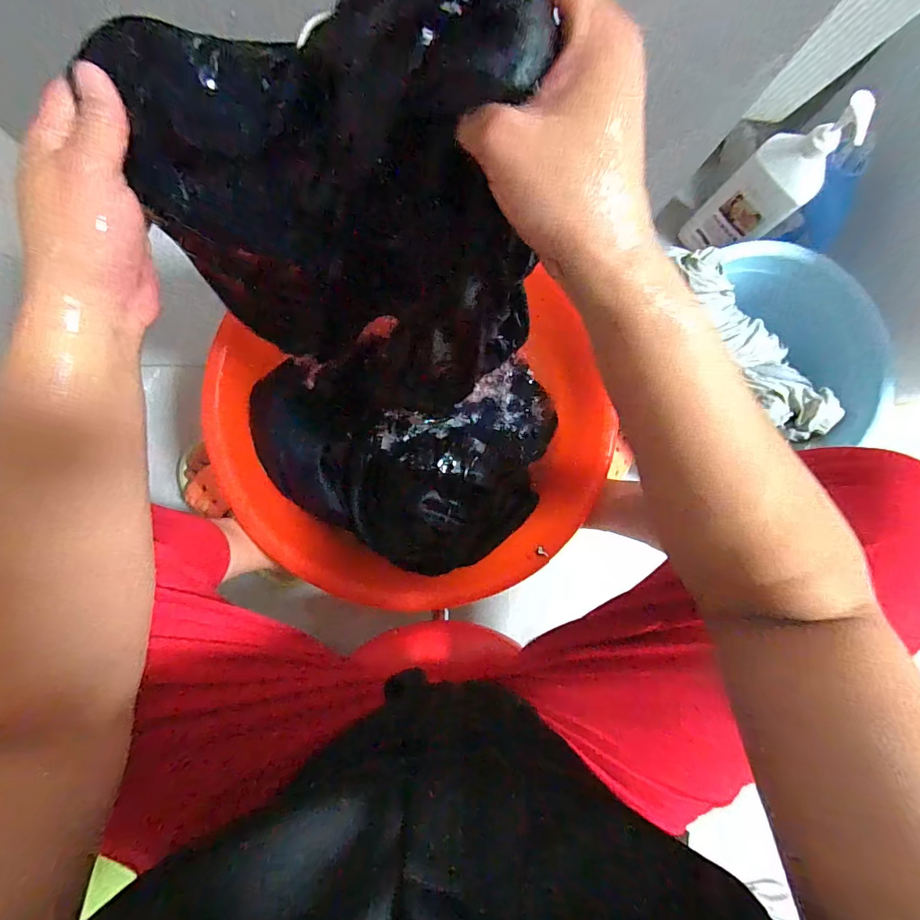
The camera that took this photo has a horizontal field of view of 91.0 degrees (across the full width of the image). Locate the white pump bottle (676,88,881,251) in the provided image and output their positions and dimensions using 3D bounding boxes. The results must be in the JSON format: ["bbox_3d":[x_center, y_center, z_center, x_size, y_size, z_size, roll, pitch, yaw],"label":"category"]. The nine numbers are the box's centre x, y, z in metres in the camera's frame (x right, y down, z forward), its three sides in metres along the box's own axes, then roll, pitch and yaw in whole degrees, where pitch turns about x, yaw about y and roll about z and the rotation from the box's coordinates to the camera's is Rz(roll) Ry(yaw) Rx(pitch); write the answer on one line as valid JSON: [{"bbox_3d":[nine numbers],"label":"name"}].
[{"bbox_3d":[0.440,-0.388,0.647,0.098,0.270,0.066,43,83,-1],"label":"white pump bottle"}]

